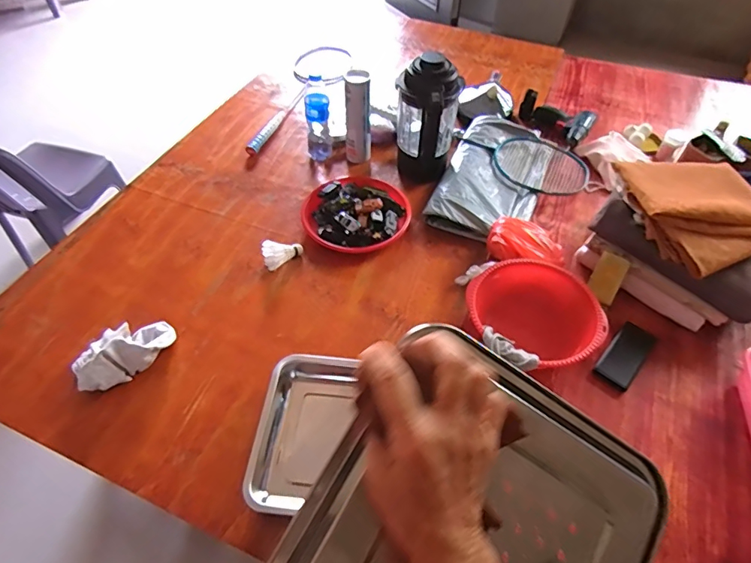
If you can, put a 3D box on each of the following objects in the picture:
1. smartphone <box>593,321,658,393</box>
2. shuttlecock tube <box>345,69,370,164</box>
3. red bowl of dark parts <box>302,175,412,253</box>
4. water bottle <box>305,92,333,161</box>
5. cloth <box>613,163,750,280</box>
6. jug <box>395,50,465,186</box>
[{"bbox_3d":[0.478,0.136,0.889,0.064,0.014,0.161,36,59,25],"label":"smartphone"},{"bbox_3d":[-0.045,-0.415,1.191,0.064,0.225,0.059,-1,51,-2],"label":"shuttlecock tube"},{"bbox_3d":[-0.049,-0.167,1.108,0.232,0.049,0.242,0,51,0],"label":"red bowl of dark parts"},{"bbox_3d":[-0.149,-0.403,1.231,0.064,0.168,0.070,-5,51,-5],"label":"water bottle"},{"bbox_3d":[0.609,-0.144,0.905,0.225,0.068,0.265,-12,52,-10],"label":"cloth"},{"bbox_3d":[0.120,-0.385,1.139,0.133,0.292,0.107,32,57,23],"label":"jug"}]

